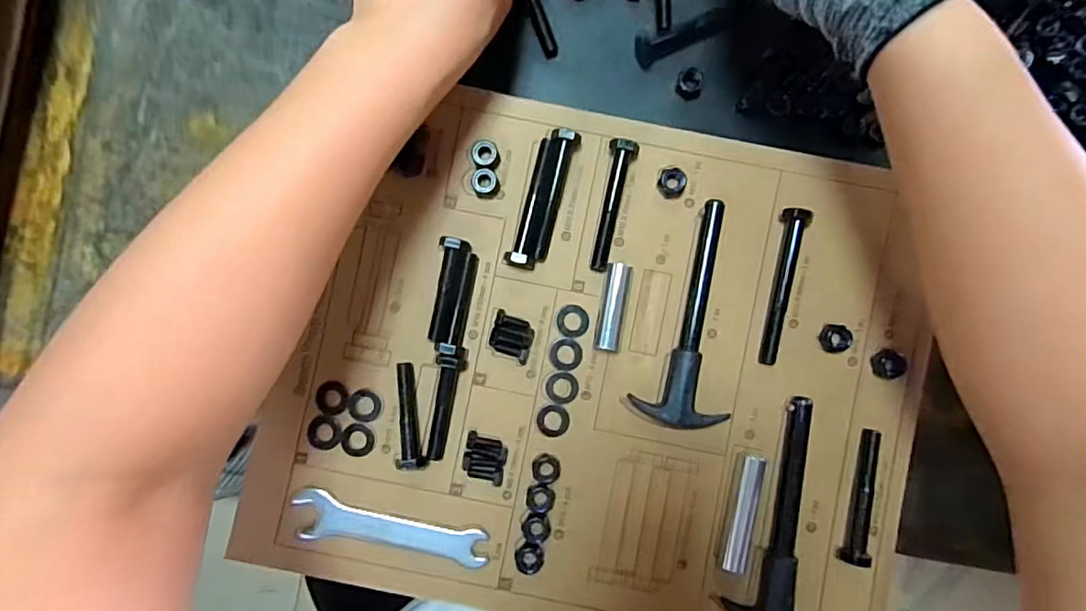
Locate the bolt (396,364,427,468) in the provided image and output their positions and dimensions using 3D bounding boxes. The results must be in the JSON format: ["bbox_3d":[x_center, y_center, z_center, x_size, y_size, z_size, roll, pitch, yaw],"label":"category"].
[{"bbox_3d":[-0.077,0.064,0.330,0.015,0.013,0.059,-3,89,-2],"label":"bolt"}]

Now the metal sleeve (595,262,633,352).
[{"bbox_3d":[0.042,0.001,0.333,0.017,0.011,0.050,9,89,-2],"label":"metal sleeve"}]

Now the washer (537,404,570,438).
[{"bbox_3d":[0.006,0.069,0.336,0.019,0.004,0.019,7,89,-2],"label":"washer"}]

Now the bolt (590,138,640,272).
[{"bbox_3d":[0.039,-0.059,0.331,0.017,0.015,0.076,16,88,-2],"label":"bolt"}]

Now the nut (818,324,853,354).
[{"bbox_3d":[0.171,0.019,0.331,0.015,0.008,0.016,0,92,-3],"label":"nut"}]

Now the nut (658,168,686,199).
[{"bbox_3d":[0.076,-0.072,0.335,0.016,0.007,0.017,0,89,-2],"label":"nut"}]

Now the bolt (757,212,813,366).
[{"bbox_3d":[0.140,-0.010,0.328,0.016,0.015,0.090,12,89,-2],"label":"bolt"}]

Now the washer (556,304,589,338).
[{"bbox_3d":[0.018,0.010,0.338,0.019,0.004,0.019,0,89,-2],"label":"washer"}]

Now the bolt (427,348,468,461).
[{"bbox_3d":[-0.056,0.058,0.330,0.016,0.012,0.065,7,89,-2],"label":"bolt"}]

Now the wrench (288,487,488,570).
[{"bbox_3d":[-0.089,0.129,0.330,0.113,0.011,0.028,9,77,-2],"label":"wrench"}]

